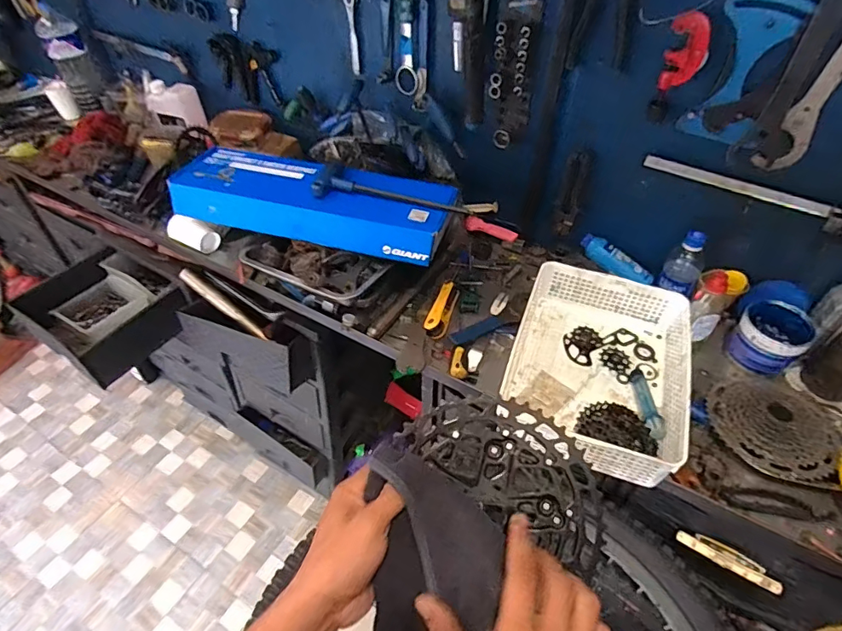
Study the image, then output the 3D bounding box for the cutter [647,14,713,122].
[{"bbox_3d":[0.385,-0.362,0.727,0.055,0.152,0.023,22,49,20],"label":"cutter"}]

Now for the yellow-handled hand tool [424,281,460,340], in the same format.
[{"bbox_3d":[0.042,-0.011,0.916,0.040,0.024,0.130,14,47,13],"label":"yellow-handled hand tool"}]

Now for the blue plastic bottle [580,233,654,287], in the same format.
[{"bbox_3d":[0.381,-0.105,0.957,0.149,0.037,0.038,35,53,10],"label":"blue plastic bottle"}]

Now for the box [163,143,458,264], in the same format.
[{"bbox_3d":[-0.203,-0.220,0.935,0.512,0.077,0.184,12,46,11],"label":"box"}]

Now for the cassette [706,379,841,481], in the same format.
[{"bbox_3d":[0.534,0.158,0.737,0.177,0.040,0.178,35,54,29],"label":"cassette"}]

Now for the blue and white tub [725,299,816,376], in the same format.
[{"bbox_3d":[0.587,0.036,0.821,0.099,0.082,0.104,0,45,0],"label":"blue and white tub"}]

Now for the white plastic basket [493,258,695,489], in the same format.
[{"bbox_3d":[0.270,0.075,0.768,0.252,0.086,0.325,16,47,15],"label":"white plastic basket"}]

